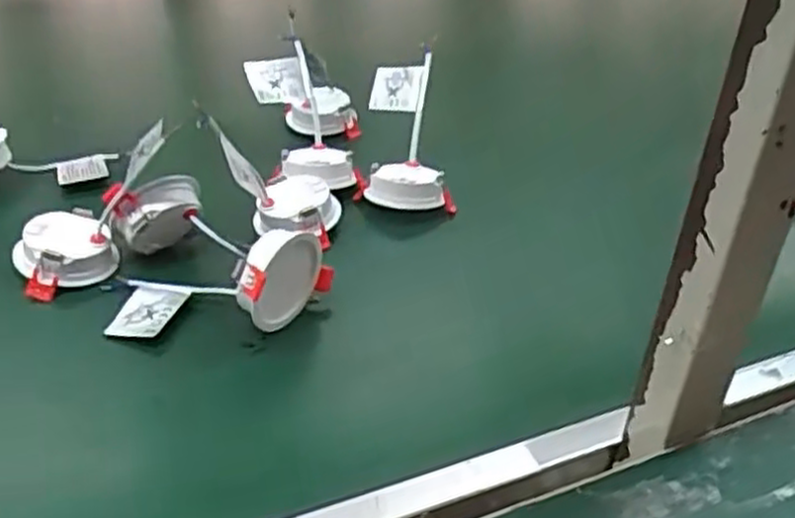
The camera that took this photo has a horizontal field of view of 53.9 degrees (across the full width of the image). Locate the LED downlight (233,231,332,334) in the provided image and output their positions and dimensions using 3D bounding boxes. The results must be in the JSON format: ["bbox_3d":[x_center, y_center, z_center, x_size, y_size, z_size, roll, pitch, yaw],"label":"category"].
[{"bbox_3d":[-0.081,0.015,0.549,0.027,0.071,0.080,22,39,24],"label":"LED downlight"}]

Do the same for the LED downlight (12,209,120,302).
[{"bbox_3d":[-0.254,-0.005,0.598,0.073,0.037,0.063,-13,38,-23],"label":"LED downlight"}]

